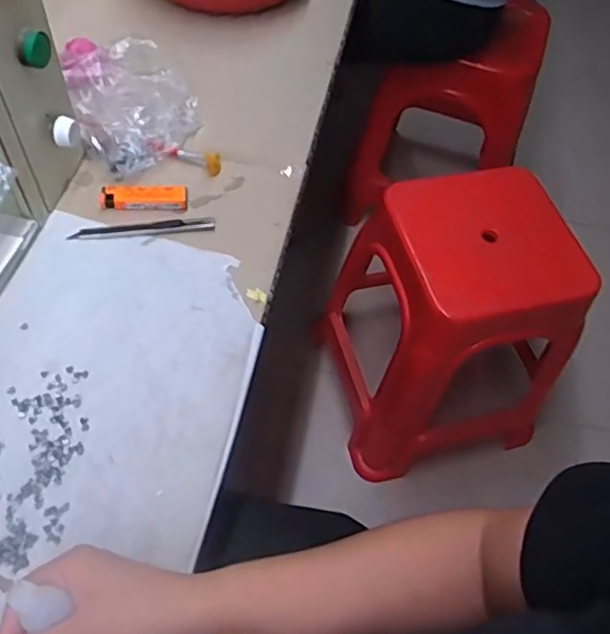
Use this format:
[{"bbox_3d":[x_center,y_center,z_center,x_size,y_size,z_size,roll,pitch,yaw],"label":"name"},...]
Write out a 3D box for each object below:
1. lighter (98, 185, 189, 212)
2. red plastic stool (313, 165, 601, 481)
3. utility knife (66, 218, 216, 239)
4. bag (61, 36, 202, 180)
[{"bbox_3d":[-0.155,-0.115,0.592,0.081,0.017,0.021,-2,57,-6],"label":"lighter"},{"bbox_3d":[0.263,0.020,1.110,0.362,0.470,0.344,-9,58,-11],"label":"red plastic stool"},{"bbox_3d":[-0.152,-0.084,0.581,0.129,0.005,0.018,-7,57,-9],"label":"utility knife"},{"bbox_3d":[-0.172,-0.209,0.609,0.132,0.078,0.110,-16,59,-15],"label":"bag"}]

